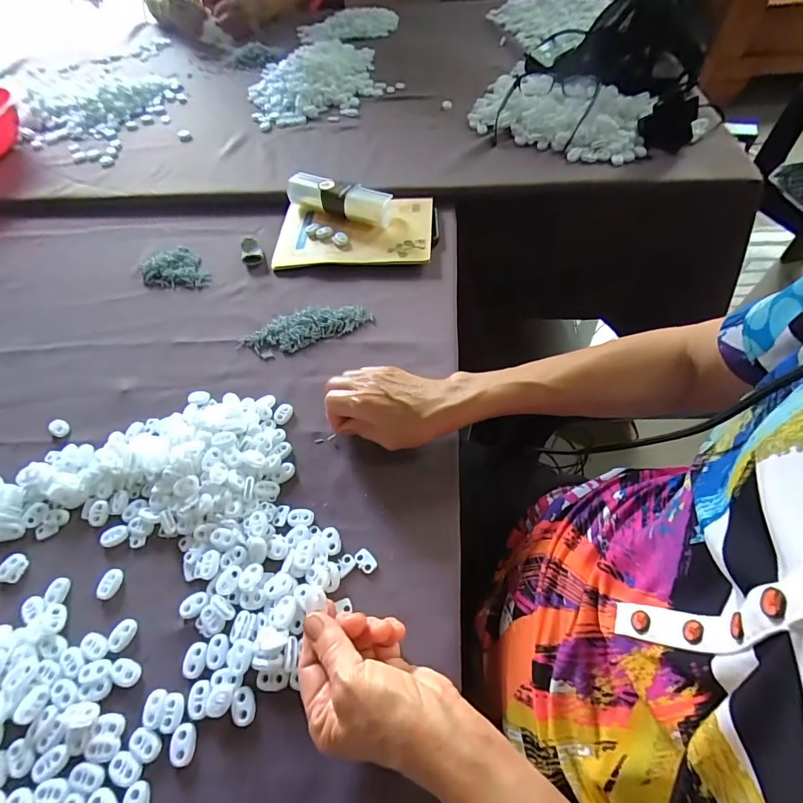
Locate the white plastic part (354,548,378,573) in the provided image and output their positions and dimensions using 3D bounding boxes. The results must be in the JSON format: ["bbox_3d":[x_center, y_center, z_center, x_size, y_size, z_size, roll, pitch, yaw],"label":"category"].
[{"bbox_3d":[-0.029,0.128,0.336,0.014,0.004,0.018,-40,62,-19],"label":"white plastic part"}]

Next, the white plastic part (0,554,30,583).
[{"bbox_3d":[-0.328,0.141,0.353,0.022,0.004,0.022,6,58,9],"label":"white plastic part"}]

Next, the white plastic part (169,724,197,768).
[{"bbox_3d":[-0.147,0.229,0.279,0.016,0.004,0.022,-12,57,-3],"label":"white plastic part"}]

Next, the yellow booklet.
[{"bbox_3d":[-0.066,-0.229,0.563,0.210,0.020,0.130,0,57,5],"label":"yellow booklet"}]

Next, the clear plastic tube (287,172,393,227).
[{"bbox_3d":[-0.085,-0.277,0.570,0.158,0.039,0.042,20,61,17],"label":"clear plastic tube"}]

